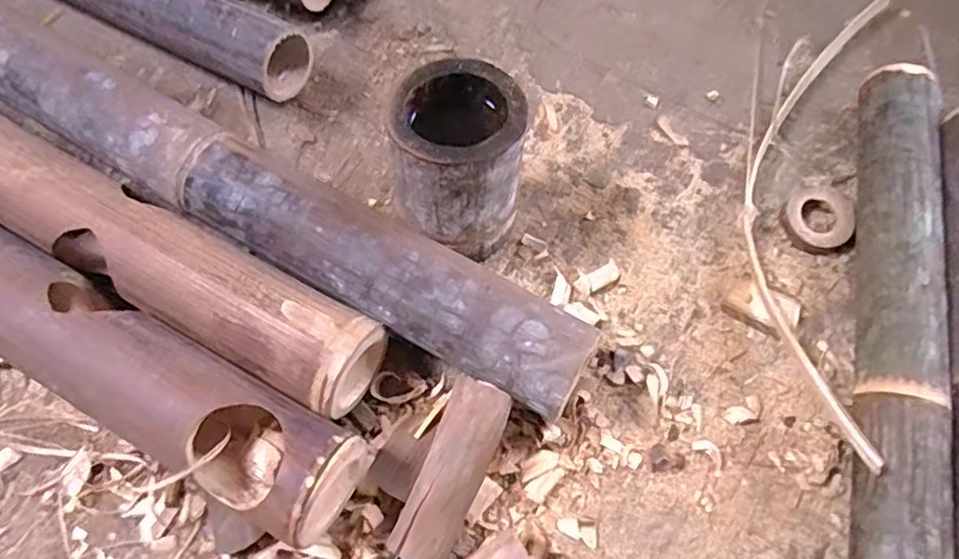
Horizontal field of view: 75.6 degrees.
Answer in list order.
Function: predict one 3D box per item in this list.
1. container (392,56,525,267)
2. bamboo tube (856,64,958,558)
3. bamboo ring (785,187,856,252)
[{"bbox_3d":[-0.017,-0.085,0.488,0.099,0.143,0.099,-1,66,0],"label":"container"},{"bbox_3d":[0.303,0.078,0.454,0.056,0.060,0.570,13,67,6],"label":"bamboo tube"},{"bbox_3d":[0.298,-0.055,0.536,0.056,0.017,0.056,-1,67,1],"label":"bamboo ring"}]

